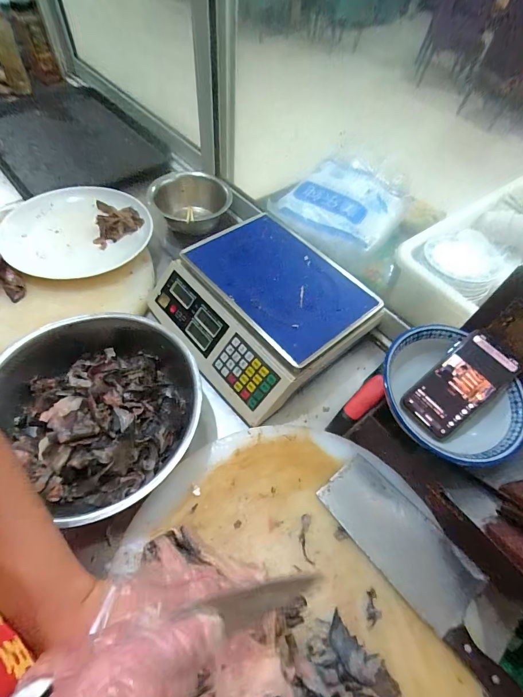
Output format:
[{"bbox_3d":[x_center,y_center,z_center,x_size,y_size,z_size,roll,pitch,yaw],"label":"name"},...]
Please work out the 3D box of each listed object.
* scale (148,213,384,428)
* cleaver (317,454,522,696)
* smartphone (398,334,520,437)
[{"bbox_3d":[-0.003,-0.081,0.613,0.295,0.090,0.327,-36,66,-25],"label":"scale"},{"bbox_3d":[0.218,0.285,0.429,0.095,0.028,0.318,-35,66,-24],"label":"cleaver"},{"bbox_3d":[0.280,0.053,0.477,0.149,0.017,0.075,-44,72,2],"label":"smartphone"}]

